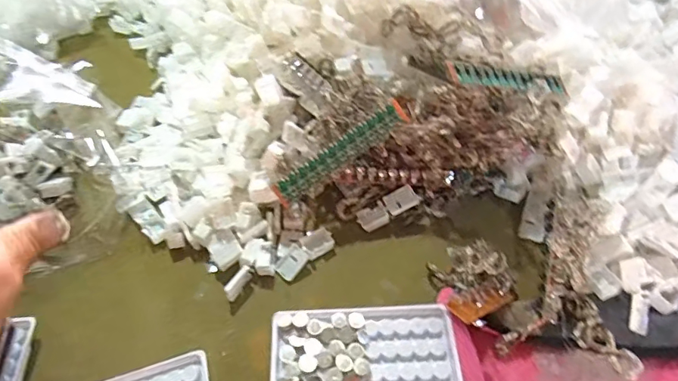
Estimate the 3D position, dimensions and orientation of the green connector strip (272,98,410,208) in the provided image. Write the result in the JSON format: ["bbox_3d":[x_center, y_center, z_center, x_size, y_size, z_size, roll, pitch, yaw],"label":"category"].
[{"bbox_3d":[0.001,-0.032,0.391,0.125,0.006,0.020,-35,81,1],"label":"green connector strip"}]

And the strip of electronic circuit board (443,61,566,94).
[{"bbox_3d":[0.146,-0.096,0.397,0.127,0.010,0.020,0,58,-23],"label":"strip of electronic circuit board"}]

